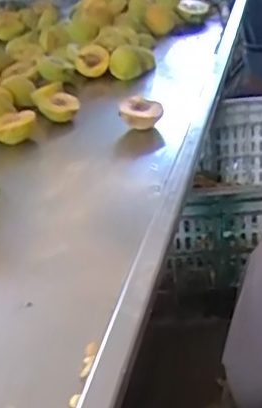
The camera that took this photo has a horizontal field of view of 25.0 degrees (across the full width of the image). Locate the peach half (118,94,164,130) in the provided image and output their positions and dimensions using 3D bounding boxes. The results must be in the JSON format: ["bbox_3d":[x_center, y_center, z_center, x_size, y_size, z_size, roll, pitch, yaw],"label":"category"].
[{"bbox_3d":[0.014,-0.126,0.808,0.059,0.028,0.066,-7,31,1],"label":"peach half"}]

